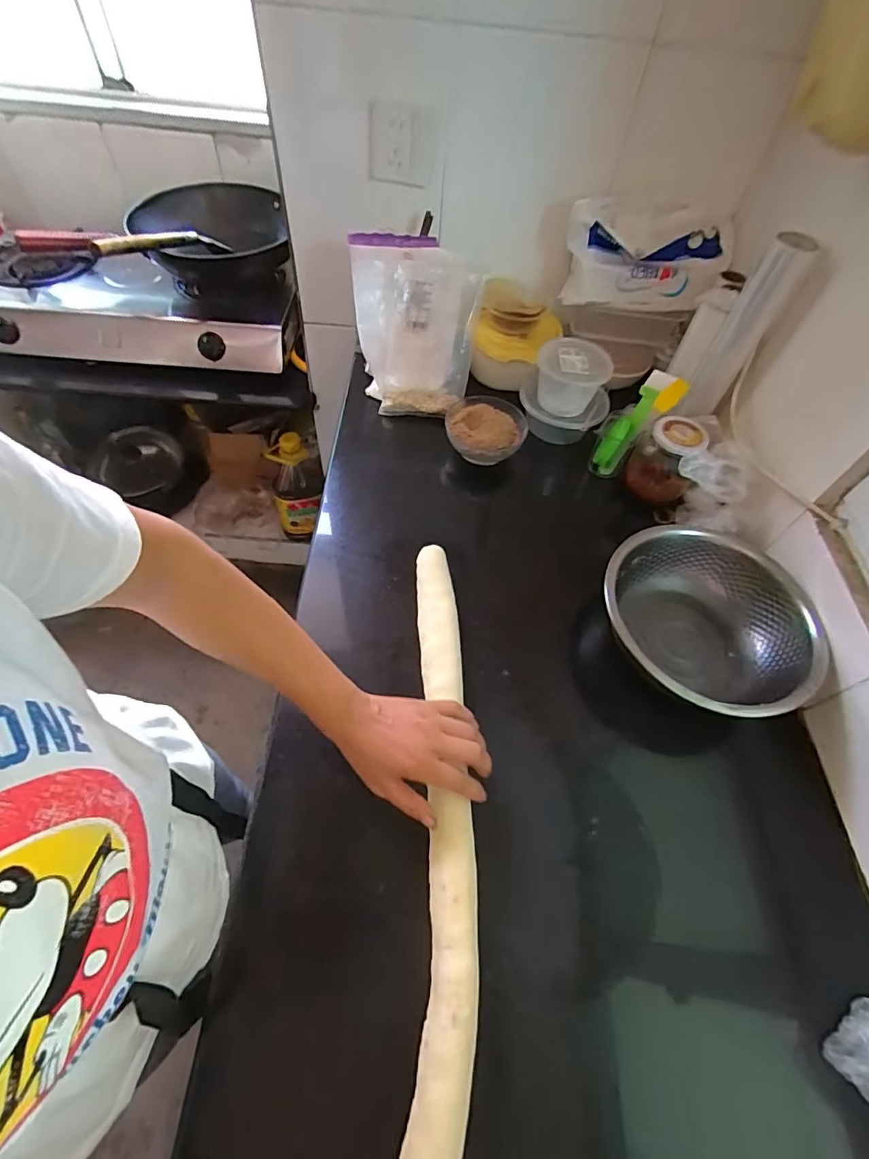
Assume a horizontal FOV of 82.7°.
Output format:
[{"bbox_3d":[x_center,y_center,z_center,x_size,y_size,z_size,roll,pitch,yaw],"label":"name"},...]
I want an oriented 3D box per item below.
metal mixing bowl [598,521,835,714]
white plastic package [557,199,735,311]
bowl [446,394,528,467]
[{"bbox_3d":[0.302,0.054,0.565,0.214,0.090,0.218,2,57,-3],"label":"metal mixing bowl"},{"bbox_3d":[0.305,-0.473,0.727,0.215,0.124,0.074,1,57,-4],"label":"white plastic package"},{"bbox_3d":[0.076,-0.222,0.744,0.118,0.047,0.116,17,57,7],"label":"bowl"}]

